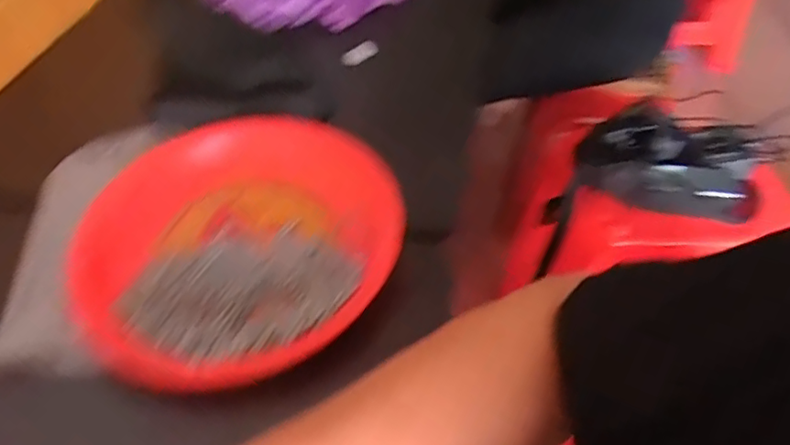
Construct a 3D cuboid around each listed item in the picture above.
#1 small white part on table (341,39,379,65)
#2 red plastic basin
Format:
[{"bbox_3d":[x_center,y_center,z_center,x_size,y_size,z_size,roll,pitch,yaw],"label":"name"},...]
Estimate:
[{"bbox_3d":[-0.039,-0.179,0.645,0.045,0.018,0.009,-19,38,30],"label":"small white part on table"},{"bbox_3d":[-0.107,0.013,0.430,0.227,0.057,0.210,-36,54,-28],"label":"red plastic basin"}]

